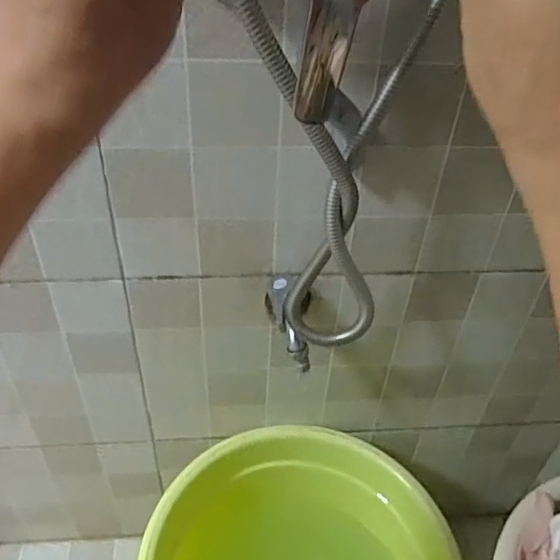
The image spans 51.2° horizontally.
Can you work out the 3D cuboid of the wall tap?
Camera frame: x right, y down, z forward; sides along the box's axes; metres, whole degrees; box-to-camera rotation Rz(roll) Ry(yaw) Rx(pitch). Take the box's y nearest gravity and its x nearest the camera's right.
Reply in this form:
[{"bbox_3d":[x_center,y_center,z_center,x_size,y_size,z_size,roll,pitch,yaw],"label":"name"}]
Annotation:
[{"bbox_3d":[0.011,0.041,0.593,0.047,0.082,0.072,-1,43,-5],"label":"wall tap"}]

